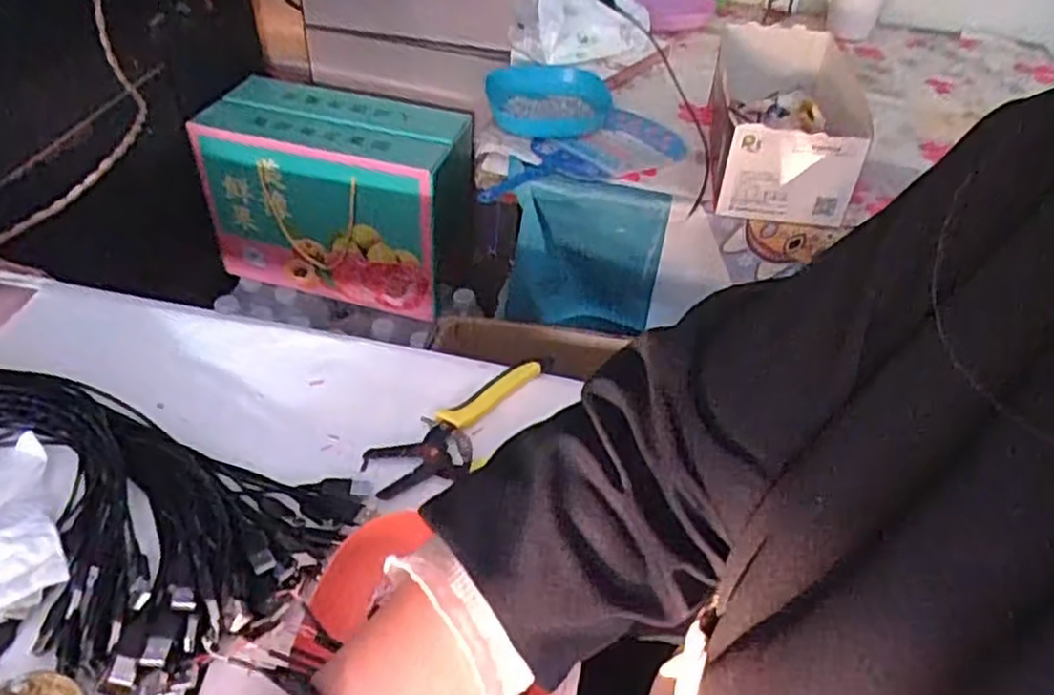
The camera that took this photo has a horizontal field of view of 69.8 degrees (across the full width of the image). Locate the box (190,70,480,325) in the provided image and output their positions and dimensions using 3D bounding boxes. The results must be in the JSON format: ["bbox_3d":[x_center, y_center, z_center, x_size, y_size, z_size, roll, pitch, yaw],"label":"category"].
[{"bbox_3d":[-0.259,-0.201,1.051,0.319,0.241,0.152,16,45,11],"label":"box"}]

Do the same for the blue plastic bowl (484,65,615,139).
[{"bbox_3d":[0.024,-0.283,0.862,0.138,0.037,0.135,3,44,-2],"label":"blue plastic bowl"}]

